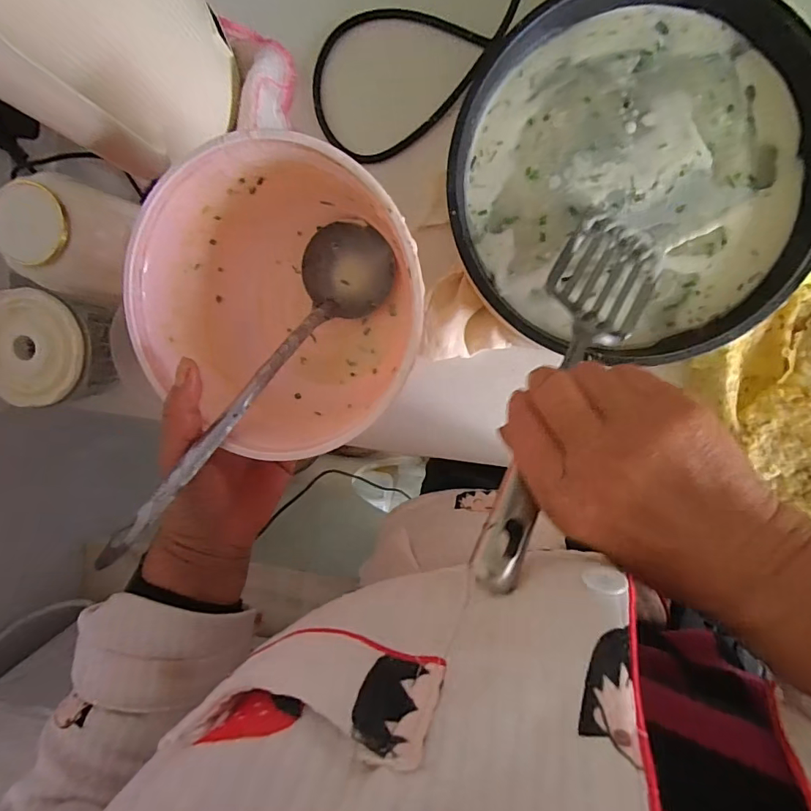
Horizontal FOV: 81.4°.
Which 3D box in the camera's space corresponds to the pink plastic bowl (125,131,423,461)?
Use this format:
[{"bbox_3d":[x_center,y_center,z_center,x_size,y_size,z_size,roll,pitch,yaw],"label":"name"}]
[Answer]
[{"bbox_3d":[-0.075,-0.063,0.303,0.171,0.109,0.163,1,97,5],"label":"pink plastic bowl"}]

